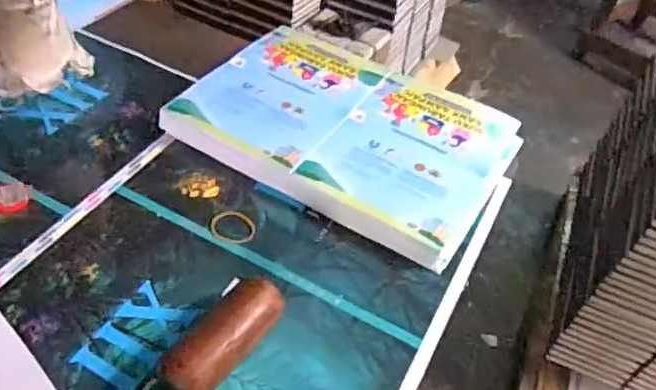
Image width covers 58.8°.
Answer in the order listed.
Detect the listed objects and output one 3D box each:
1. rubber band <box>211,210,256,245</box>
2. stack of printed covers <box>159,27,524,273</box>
[{"bbox_3d":[-0.084,0.029,0.518,0.039,0.004,0.036,3,44,-3],"label":"rubber band"},{"bbox_3d":[0.024,-0.073,0.605,0.310,0.033,0.222,26,48,19],"label":"stack of printed covers"}]

